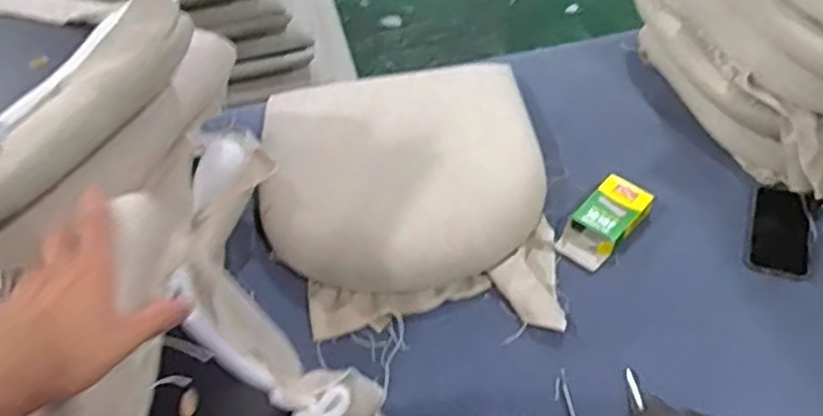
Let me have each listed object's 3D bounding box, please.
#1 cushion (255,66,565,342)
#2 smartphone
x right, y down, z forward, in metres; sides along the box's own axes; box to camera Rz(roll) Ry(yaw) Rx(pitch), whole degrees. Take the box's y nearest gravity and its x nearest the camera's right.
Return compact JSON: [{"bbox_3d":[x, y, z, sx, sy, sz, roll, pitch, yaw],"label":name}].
[{"bbox_3d":[-0.024,-0.055,1.072,0.462,0.133,0.492,-2,49,5],"label":"cushion"},{"bbox_3d":[0.541,0.029,1.003,0.082,0.013,0.162,13,52,17],"label":"smartphone"}]

